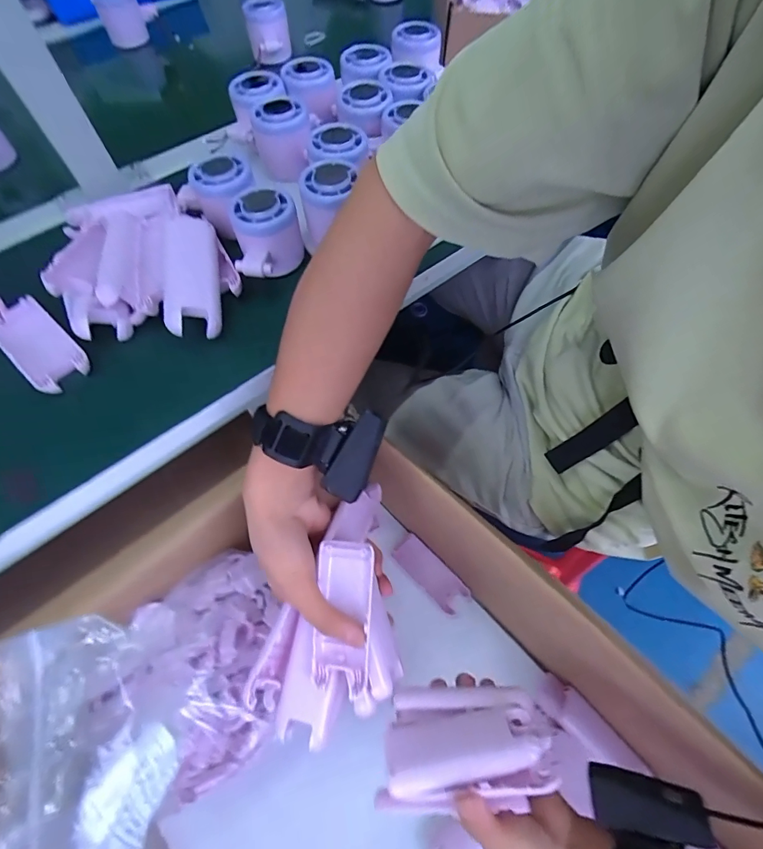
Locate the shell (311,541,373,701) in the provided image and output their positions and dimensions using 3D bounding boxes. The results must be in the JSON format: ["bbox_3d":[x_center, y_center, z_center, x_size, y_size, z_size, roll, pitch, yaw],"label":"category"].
[{"bbox_3d":[-0.030,0.142,0.315,0.042,0.018,0.102,2,82,3],"label":"shell"}]

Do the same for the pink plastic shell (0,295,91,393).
[{"bbox_3d":[-0.282,-0.068,0.340,0.098,0.021,0.044,40,71,19],"label":"pink plastic shell"}]

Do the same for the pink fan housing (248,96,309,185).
[{"bbox_3d":[-0.098,-0.288,0.425,0.055,0.059,0.056,-15,64,-5],"label":"pink fan housing"}]

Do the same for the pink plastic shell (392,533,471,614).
[{"bbox_3d":[0.062,0.187,0.531,0.042,0.006,0.101,-42,69,-17],"label":"pink plastic shell"}]

